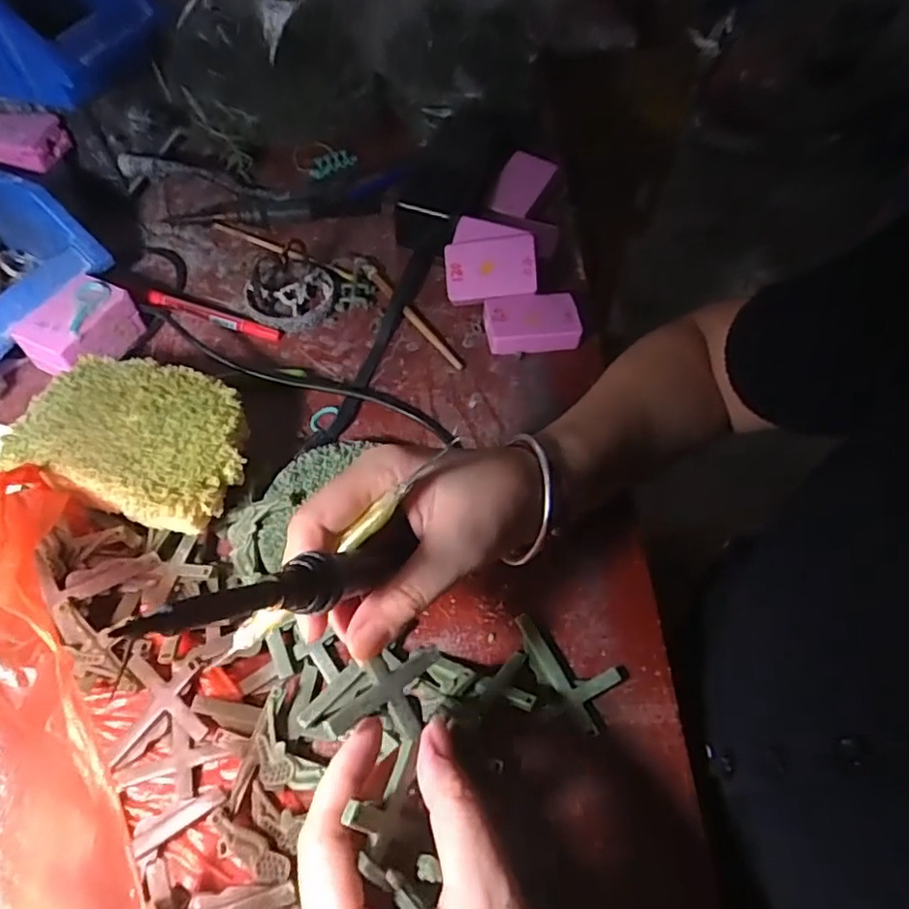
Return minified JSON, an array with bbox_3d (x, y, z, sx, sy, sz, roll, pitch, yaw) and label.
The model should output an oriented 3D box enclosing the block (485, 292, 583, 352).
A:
[{"bbox_3d":[0.060,-0.101,0.470,0.069,0.022,0.044,-2,57,-4],"label":"block"}]

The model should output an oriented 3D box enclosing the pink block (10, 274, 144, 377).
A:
[{"bbox_3d":[-0.266,-0.087,0.434,0.054,0.042,0.073,23,58,12],"label":"pink block"}]

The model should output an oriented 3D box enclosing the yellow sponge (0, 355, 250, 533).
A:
[{"bbox_3d":[-0.185,-0.008,0.357,0.134,0.038,0.095,18,58,9],"label":"yellow sponge"}]

